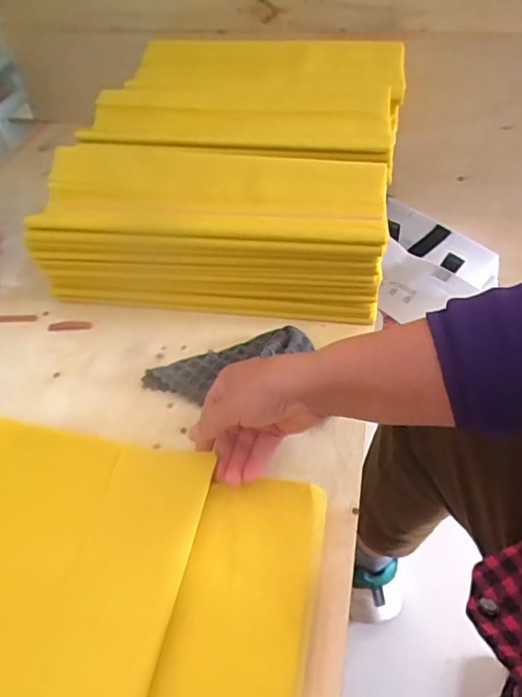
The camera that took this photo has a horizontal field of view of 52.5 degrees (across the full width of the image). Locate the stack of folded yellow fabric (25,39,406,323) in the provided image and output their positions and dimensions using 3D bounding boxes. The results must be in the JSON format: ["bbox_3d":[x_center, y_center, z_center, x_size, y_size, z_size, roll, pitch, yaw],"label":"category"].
[{"bbox_3d":[-0.021,-0.228,0.666,0.375,0.157,0.403,6,47,9],"label":"stack of folded yellow fabric"}]

